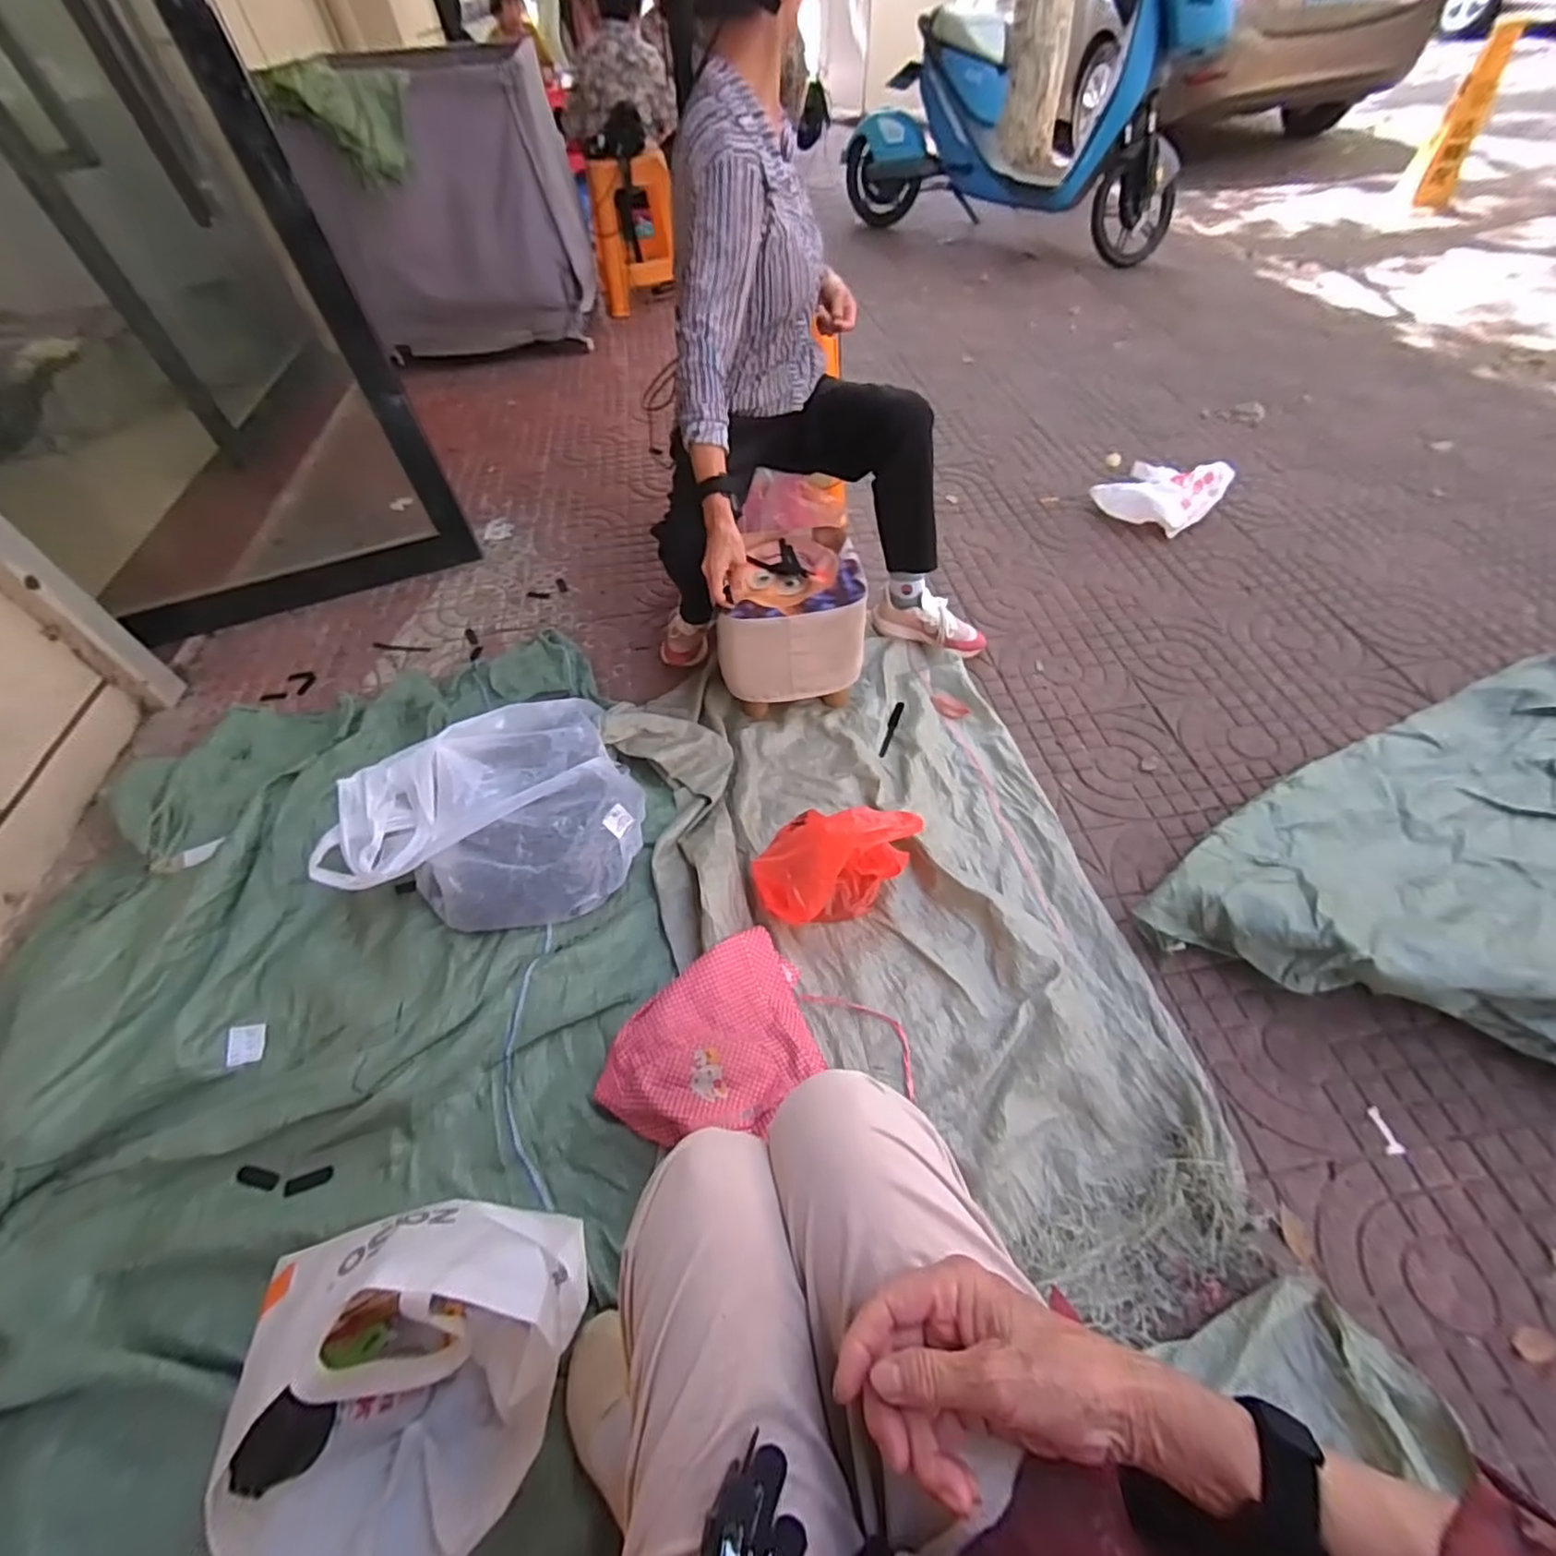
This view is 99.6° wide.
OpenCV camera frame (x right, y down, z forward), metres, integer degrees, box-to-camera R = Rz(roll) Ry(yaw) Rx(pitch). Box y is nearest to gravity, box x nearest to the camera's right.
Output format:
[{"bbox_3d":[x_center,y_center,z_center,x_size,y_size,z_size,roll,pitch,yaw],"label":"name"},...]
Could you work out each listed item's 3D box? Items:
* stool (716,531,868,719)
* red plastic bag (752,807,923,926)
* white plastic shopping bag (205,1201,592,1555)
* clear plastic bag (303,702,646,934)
[{"bbox_3d":[0.014,-0.278,1.214,0.245,0.240,0.251,-11,52,-3],"label":"stool"},{"bbox_3d":[0.072,0.130,0.954,0.196,0.158,0.171,22,58,18],"label":"red plastic bag"},{"bbox_3d":[-0.322,0.544,0.598,0.267,0.250,0.263,-20,53,-9],"label":"white plastic shopping bag"},{"bbox_3d":[-0.445,0.060,1.023,0.440,0.174,0.324,-14,54,-8],"label":"clear plastic bag"}]

